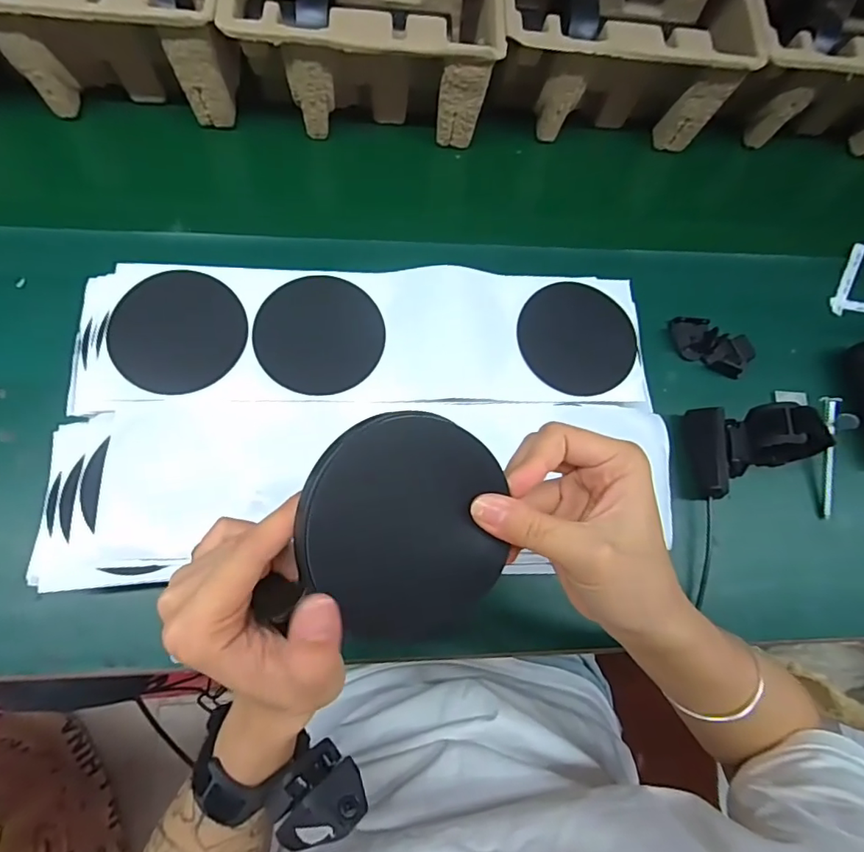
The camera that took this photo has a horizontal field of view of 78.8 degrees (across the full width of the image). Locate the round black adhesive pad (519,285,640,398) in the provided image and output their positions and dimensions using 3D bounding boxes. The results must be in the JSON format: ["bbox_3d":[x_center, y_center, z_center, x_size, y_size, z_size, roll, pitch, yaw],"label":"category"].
[{"bbox_3d":[0.115,-0.069,0.410,0.092,0.006,0.090,3,76,-11],"label":"round black adhesive pad"}]

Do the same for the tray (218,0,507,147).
[{"bbox_3d":[-0.058,-0.351,0.474,0.226,0.098,0.140,1,73,-6],"label":"tray"}]

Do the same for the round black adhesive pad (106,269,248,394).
[{"bbox_3d":[-0.184,-0.069,0.380,0.095,0.005,0.089,2,73,-6],"label":"round black adhesive pad"}]

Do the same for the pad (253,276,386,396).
[{"bbox_3d":[-0.083,-0.069,0.390,0.093,0.005,0.090,2,73,-6],"label":"pad"}]

